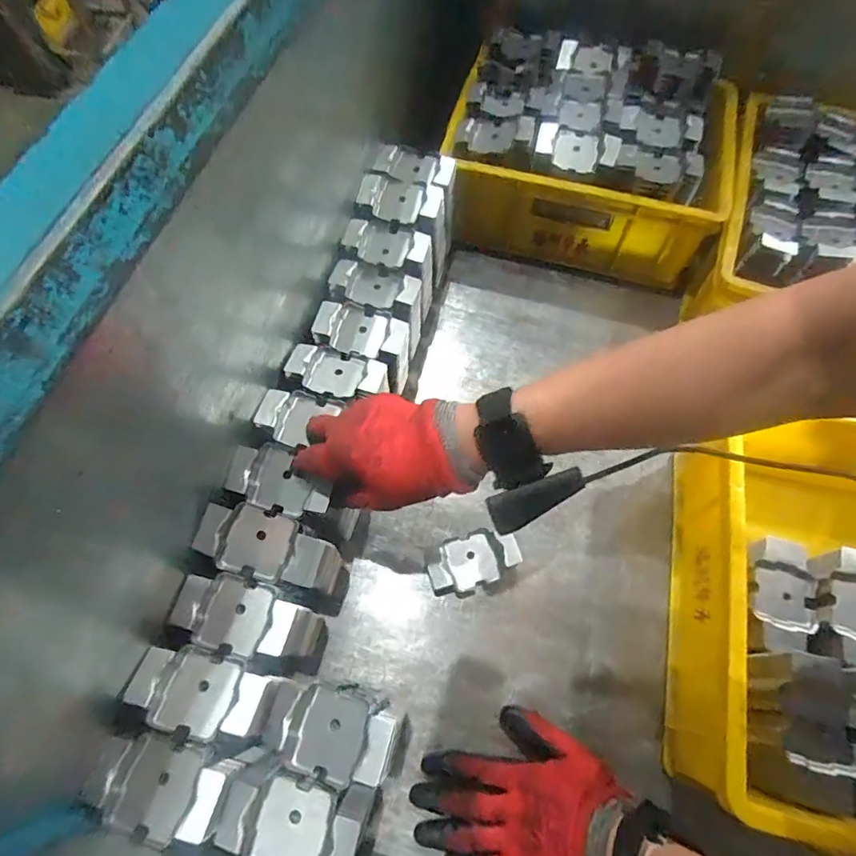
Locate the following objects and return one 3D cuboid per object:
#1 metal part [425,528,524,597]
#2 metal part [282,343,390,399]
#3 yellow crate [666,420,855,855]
[{"bbox_3d":[0.044,0.134,0.522,0.090,0.027,0.054,-18,67,-9],"label":"metal part"},{"bbox_3d":[-0.084,-0.053,0.493,0.093,0.018,0.051,12,66,5],"label":"metal part"},{"bbox_3d":[0.367,0.171,0.456,0.262,0.135,0.319,11,65,5],"label":"yellow crate"}]

